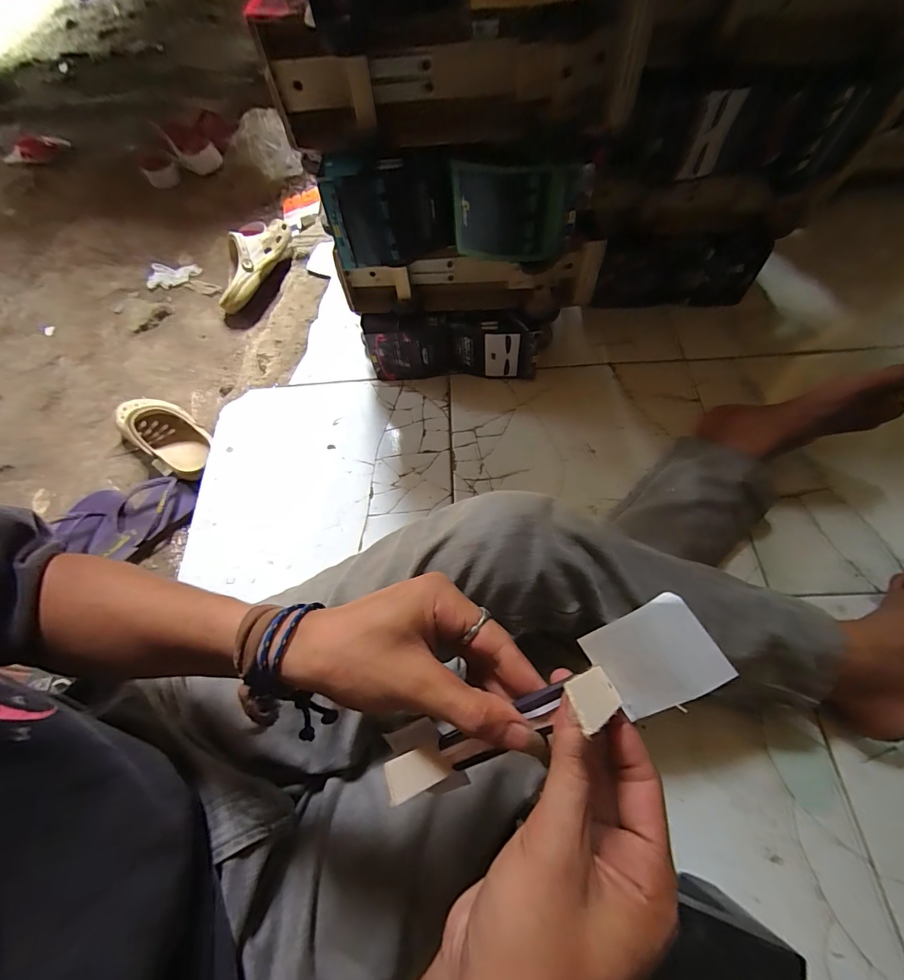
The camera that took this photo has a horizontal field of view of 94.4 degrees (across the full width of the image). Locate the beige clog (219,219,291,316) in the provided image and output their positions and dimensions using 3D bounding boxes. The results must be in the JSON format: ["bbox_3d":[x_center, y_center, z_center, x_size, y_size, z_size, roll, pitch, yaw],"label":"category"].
[{"bbox_3d":[-0.450,-0.508,0.919,0.093,0.095,0.239,29,84,16],"label":"beige clog"}]

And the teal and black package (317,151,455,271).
[{"bbox_3d":[-0.075,-0.330,0.499,0.144,0.110,0.043,-10,63,-1],"label":"teal and black package"}]

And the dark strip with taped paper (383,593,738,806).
[{"bbox_3d":[0.043,0.103,0.200,0.160,0.041,0.041,-31,63,15],"label":"dark strip with taped paper"}]

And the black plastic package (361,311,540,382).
[{"bbox_3d":[0.002,-0.227,0.677,0.269,0.114,0.045,2,64,5],"label":"black plastic package"}]

